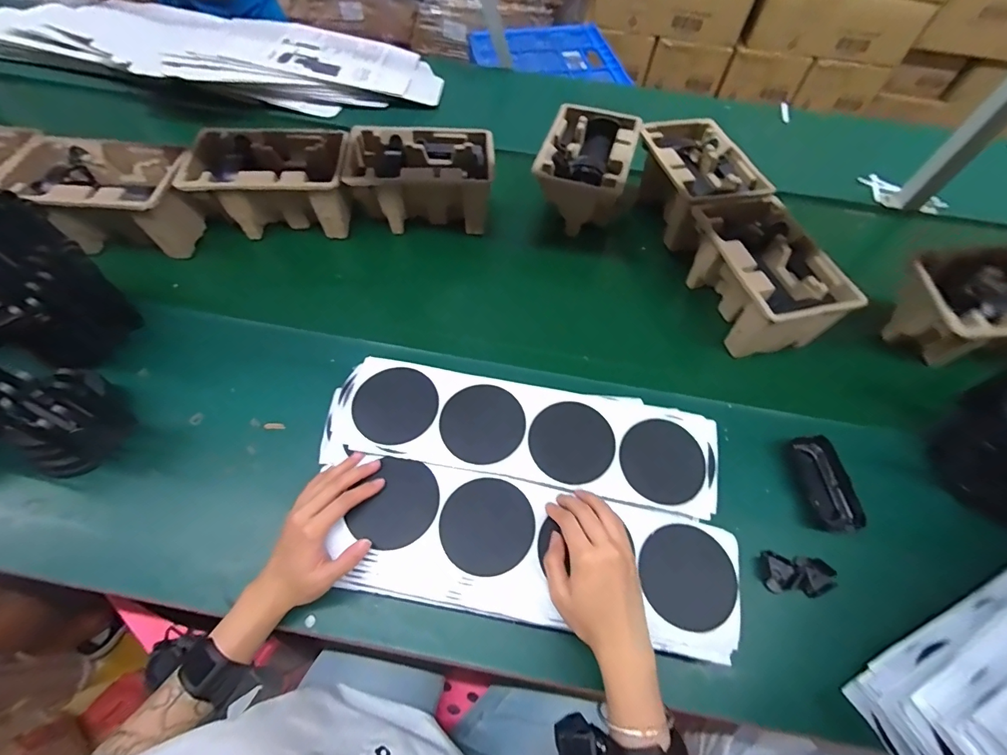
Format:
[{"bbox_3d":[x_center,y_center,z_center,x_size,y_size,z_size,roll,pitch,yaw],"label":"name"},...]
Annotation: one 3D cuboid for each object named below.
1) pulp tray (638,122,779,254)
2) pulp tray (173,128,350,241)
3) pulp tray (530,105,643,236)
[{"bbox_3d":[0.323,-0.325,0.738,0.151,0.107,0.245,-10,59,-10],"label":"pulp tray"},{"bbox_3d":[-0.360,-0.305,0.683,0.226,0.105,0.138,-2,58,-5],"label":"pulp tray"},{"bbox_3d":[0.138,-0.350,0.752,0.140,0.125,0.215,16,58,6],"label":"pulp tray"}]

